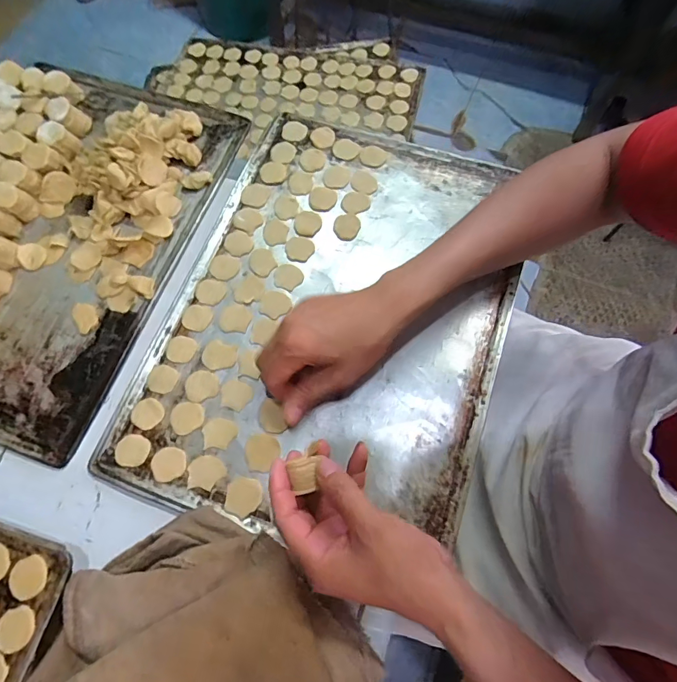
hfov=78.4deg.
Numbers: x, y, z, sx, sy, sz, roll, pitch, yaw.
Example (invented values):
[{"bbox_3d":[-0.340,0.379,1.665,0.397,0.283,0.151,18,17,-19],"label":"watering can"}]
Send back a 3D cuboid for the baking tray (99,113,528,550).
[{"bbox_3d":[0.000,-0.035,0.435,0.330,0.028,0.449,19,70,6],"label":"baking tray"}]

